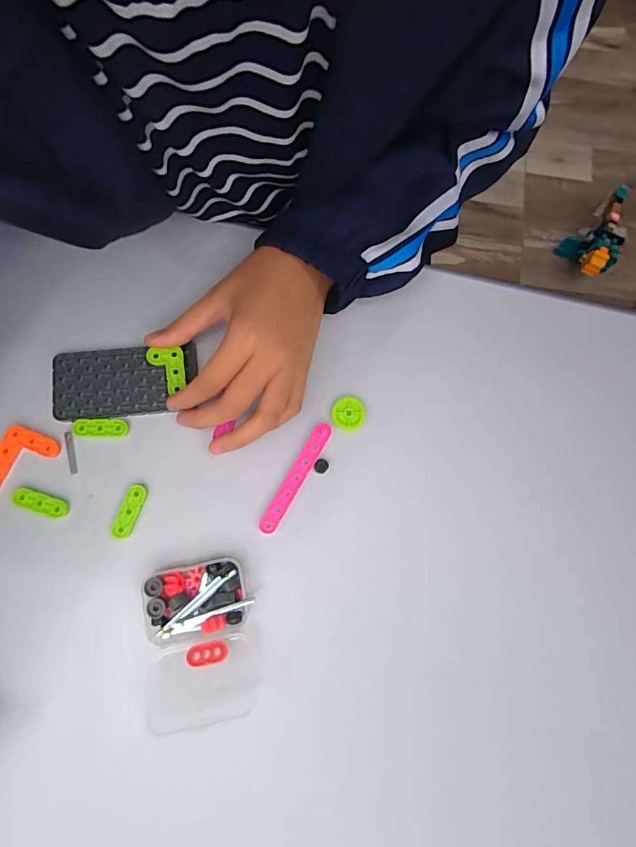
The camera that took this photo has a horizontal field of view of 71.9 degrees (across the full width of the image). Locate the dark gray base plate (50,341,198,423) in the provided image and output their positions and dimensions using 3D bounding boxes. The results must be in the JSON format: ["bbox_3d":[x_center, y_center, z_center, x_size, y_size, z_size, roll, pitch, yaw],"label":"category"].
[{"bbox_3d":[-0.139,-0.031,0.316,0.100,0.008,0.050,-6,80,-2],"label":"dark gray base plate"}]

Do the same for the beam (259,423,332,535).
[{"bbox_3d":[-0.016,0.038,0.310,0.013,0.005,0.085,30,80,3],"label":"beam"}]

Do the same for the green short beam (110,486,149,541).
[{"bbox_3d":[-0.130,0.061,0.302,0.014,0.005,0.038,17,80,0],"label":"green short beam"}]

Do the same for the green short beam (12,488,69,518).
[{"bbox_3d":[-0.190,0.054,0.300,0.038,0.005,0.013,16,80,0],"label":"green short beam"}]

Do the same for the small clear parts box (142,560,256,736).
[{"bbox_3d":[-0.079,0.136,0.276,0.070,0.031,0.087,-7,80,-4],"label":"small clear parts box"}]

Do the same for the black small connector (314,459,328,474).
[{"bbox_3d":[0.002,0.031,0.315,0.010,0.004,0.010,0,80,-1],"label":"black small connector"}]

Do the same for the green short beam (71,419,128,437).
[{"bbox_3d":[-0.155,0.003,0.310,0.038,0.004,0.013,-1,80,-3],"label":"green short beam"}]

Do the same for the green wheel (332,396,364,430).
[{"bbox_3d":[0.022,-0.008,0.322,0.023,0.005,0.025,0,80,-3],"label":"green wheel"}]

